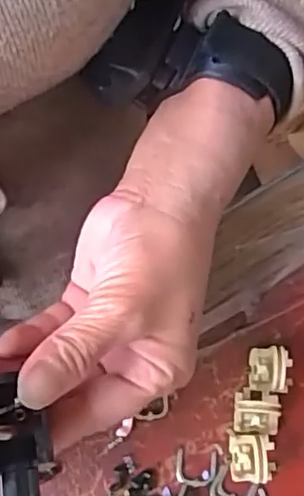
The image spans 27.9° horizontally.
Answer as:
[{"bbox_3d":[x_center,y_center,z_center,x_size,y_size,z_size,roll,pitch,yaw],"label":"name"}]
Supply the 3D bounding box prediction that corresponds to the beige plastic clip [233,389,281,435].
[{"bbox_3d":[0.051,0.078,0.294,0.021,0.020,0.021,5,68,-1],"label":"beige plastic clip"}]

